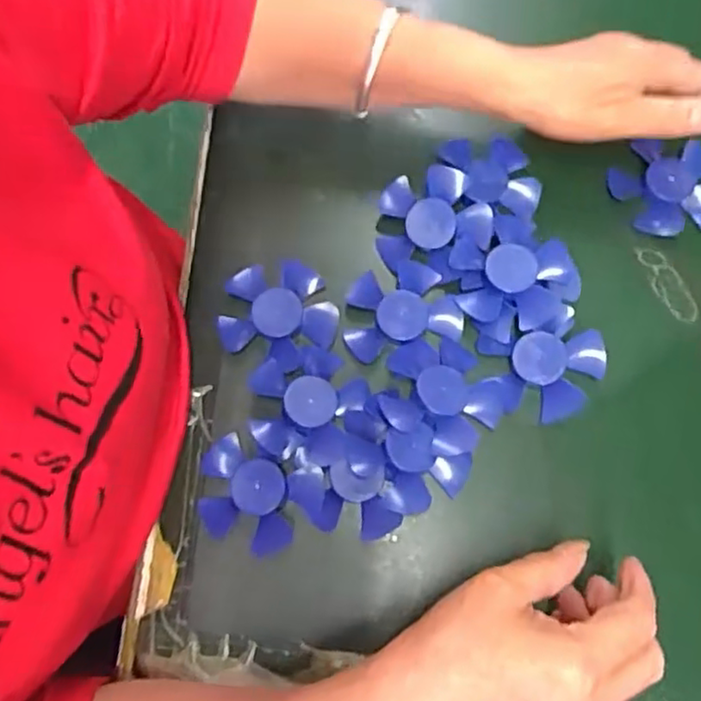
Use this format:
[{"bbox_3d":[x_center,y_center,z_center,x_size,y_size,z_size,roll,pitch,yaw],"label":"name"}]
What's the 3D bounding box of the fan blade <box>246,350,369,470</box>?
[{"bbox_3d":[-0.027,0.030,0.392,0.065,0.015,0.068,0,74,0],"label":"fan blade"}]

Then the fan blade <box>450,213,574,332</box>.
[{"bbox_3d":[0.098,-0.046,0.409,0.071,0.023,0.071,-34,76,-9],"label":"fan blade"}]

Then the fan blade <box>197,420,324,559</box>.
[{"bbox_3d":[-0.054,0.080,0.379,0.068,0.015,0.067,0,74,0],"label":"fan blade"}]

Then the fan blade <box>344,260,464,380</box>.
[{"bbox_3d":[0.031,-0.019,0.407,0.070,0.013,0.070,0,74,0],"label":"fan blade"}]

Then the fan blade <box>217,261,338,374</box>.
[{"bbox_3d":[-0.047,-0.022,0.413,0.069,0.013,0.067,0,74,0],"label":"fan blade"}]

